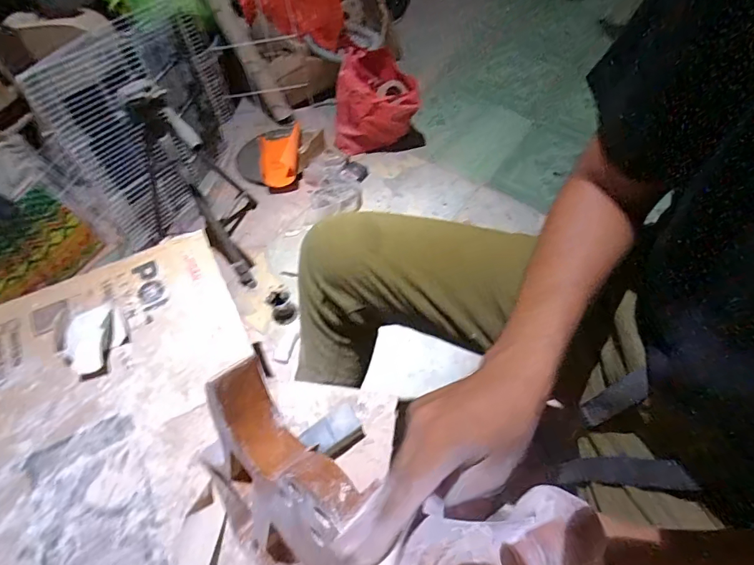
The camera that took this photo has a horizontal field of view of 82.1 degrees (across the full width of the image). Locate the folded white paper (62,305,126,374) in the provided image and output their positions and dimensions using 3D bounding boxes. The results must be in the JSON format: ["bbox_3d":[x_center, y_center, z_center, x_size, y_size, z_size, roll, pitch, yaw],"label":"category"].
[{"bbox_3d":[-0.432,0.082,0.659,0.105,0.029,0.092,34,65,23],"label":"folded white paper"}]

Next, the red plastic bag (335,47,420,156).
[{"bbox_3d":[-0.006,-0.613,1.451,0.275,0.283,0.231,-3,57,1],"label":"red plastic bag"}]

